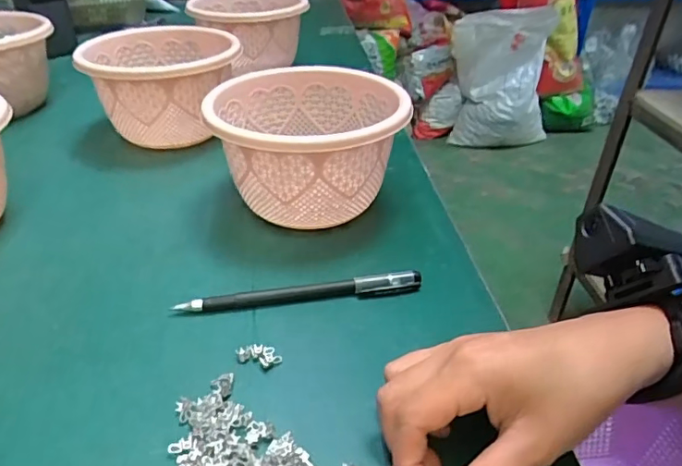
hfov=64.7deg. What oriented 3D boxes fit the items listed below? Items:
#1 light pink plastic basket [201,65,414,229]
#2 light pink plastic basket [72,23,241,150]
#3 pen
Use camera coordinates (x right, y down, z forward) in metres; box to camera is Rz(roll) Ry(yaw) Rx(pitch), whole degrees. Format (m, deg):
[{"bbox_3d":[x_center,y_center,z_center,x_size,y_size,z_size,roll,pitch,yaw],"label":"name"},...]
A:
[{"bbox_3d":[-0.026,-0.060,0.413,0.134,0.090,0.141,1,34,0],"label":"light pink plastic basket"},{"bbox_3d":[-0.170,-0.140,0.525,0.134,0.086,0.138,-4,35,-9],"label":"light pink plastic basket"},{"bbox_3d":[-0.024,0.037,0.340,0.151,0.011,0.010,-5,35,-9],"label":"pen"}]

